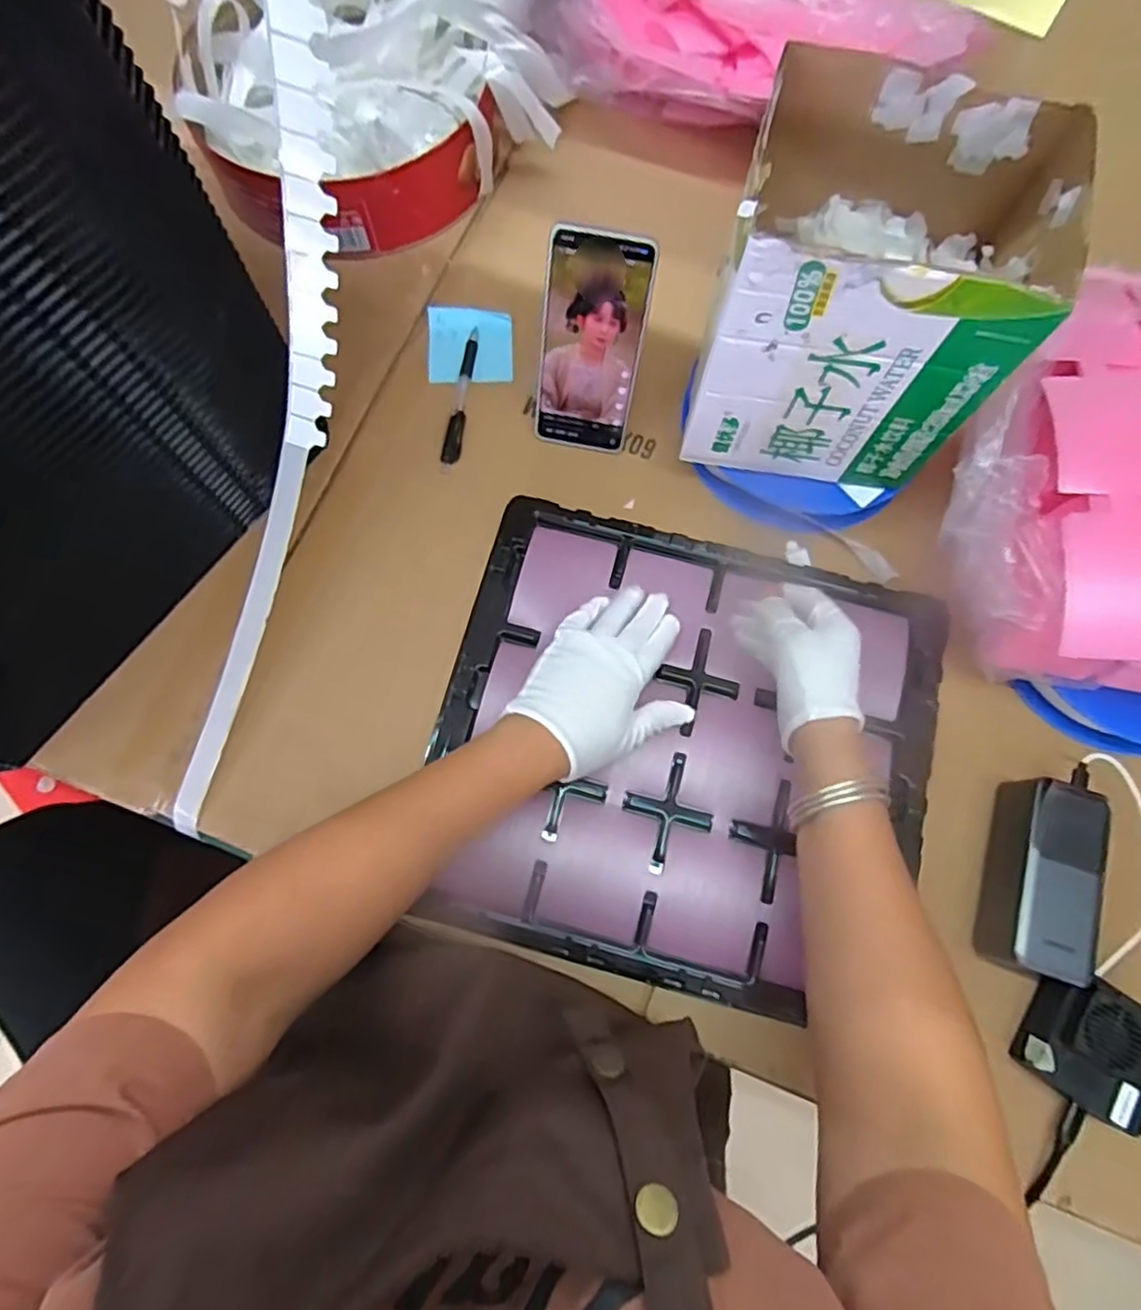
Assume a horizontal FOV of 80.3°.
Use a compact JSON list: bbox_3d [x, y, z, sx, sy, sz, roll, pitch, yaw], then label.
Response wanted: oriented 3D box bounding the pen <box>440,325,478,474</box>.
[{"bbox_3d":[-0.096,-0.228,0.597,0.016,0.007,0.141,7,74,0],"label":"pen"}]

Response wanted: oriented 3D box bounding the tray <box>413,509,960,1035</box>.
[{"bbox_3d":[0.088,0.069,0.518,0.367,0.016,0.334,15,74,3],"label":"tray"}]

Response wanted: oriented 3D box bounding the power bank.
[{"bbox_3d":[0.335,0.158,0.480,0.055,0.050,0.129,19,75,4],"label":"power bank"}]

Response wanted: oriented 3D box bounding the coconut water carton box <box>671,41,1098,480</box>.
[{"bbox_3d":[0.192,-0.241,0.462,0.187,0.193,0.154,11,75,1],"label":"coconut water carton box"}]

